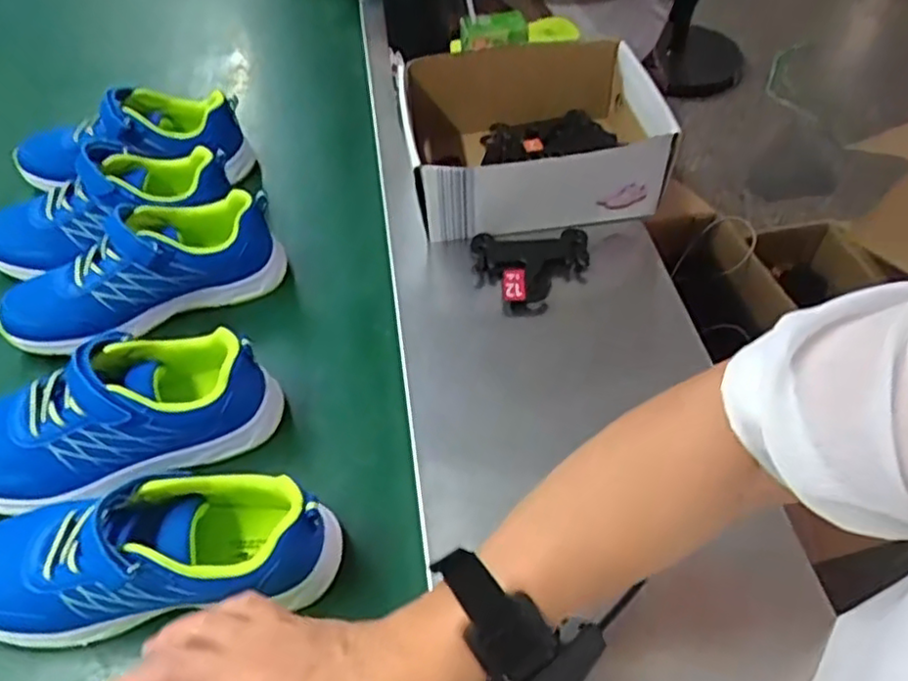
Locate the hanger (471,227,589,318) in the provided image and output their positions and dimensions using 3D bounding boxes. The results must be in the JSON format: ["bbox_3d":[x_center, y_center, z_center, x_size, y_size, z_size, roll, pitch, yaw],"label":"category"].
[{"bbox_3d":[0.070,-0.061,0.605,0.101,0.031,0.086,-2,50,-1],"label":"hanger"}]

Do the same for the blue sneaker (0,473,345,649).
[{"bbox_3d":[-0.194,0.133,0.423,0.237,0.086,0.075,-7,50,-5],"label":"blue sneaker"}]

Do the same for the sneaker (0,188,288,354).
[{"bbox_3d":[-0.271,-0.066,0.590,0.238,0.078,0.079,-21,53,-17],"label":"sneaker"}]

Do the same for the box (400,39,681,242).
[{"bbox_3d":[0.079,-0.211,0.682,0.249,0.103,0.243,-5,50,-4],"label":"box"}]

